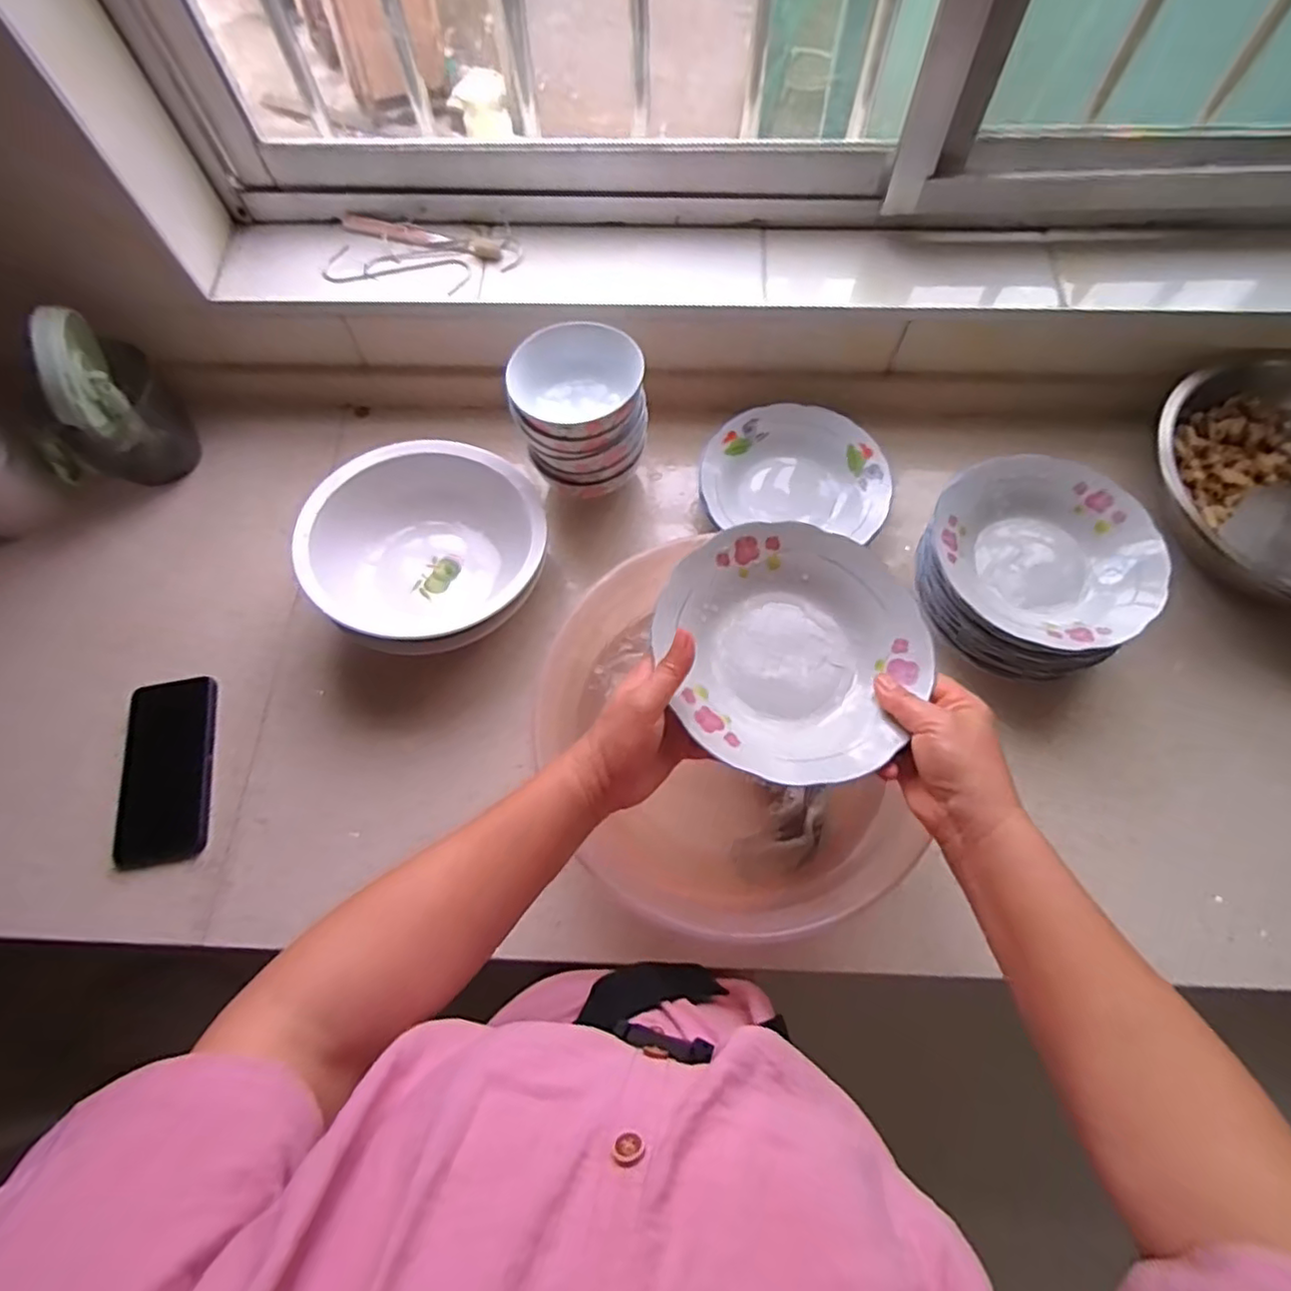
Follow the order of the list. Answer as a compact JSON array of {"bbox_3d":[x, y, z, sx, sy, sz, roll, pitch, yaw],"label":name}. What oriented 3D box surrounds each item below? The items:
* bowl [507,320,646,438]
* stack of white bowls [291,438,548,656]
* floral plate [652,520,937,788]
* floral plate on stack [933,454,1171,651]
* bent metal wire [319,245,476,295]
[{"bbox_3d":[-0.065,-0.252,0.622,0.121,0.059,0.145,-1,68,1],"label":"bowl"},{"bbox_3d":[-0.205,-0.091,0.640,0.220,0.108,0.225,38,73,15],"label":"stack of white bowls"},{"bbox_3d":[0.102,0.002,0.464,0.185,0.037,0.186,0,68,1],"label":"floral plate"},{"bbox_3d":[0.361,-0.083,0.579,0.191,0.029,0.184,0,68,1],"label":"floral plate on stack"},{"bbox_3d":[-0.267,-0.403,0.686,0.159,0.011,0.047,7,68,4],"label":"bent metal wire"}]

